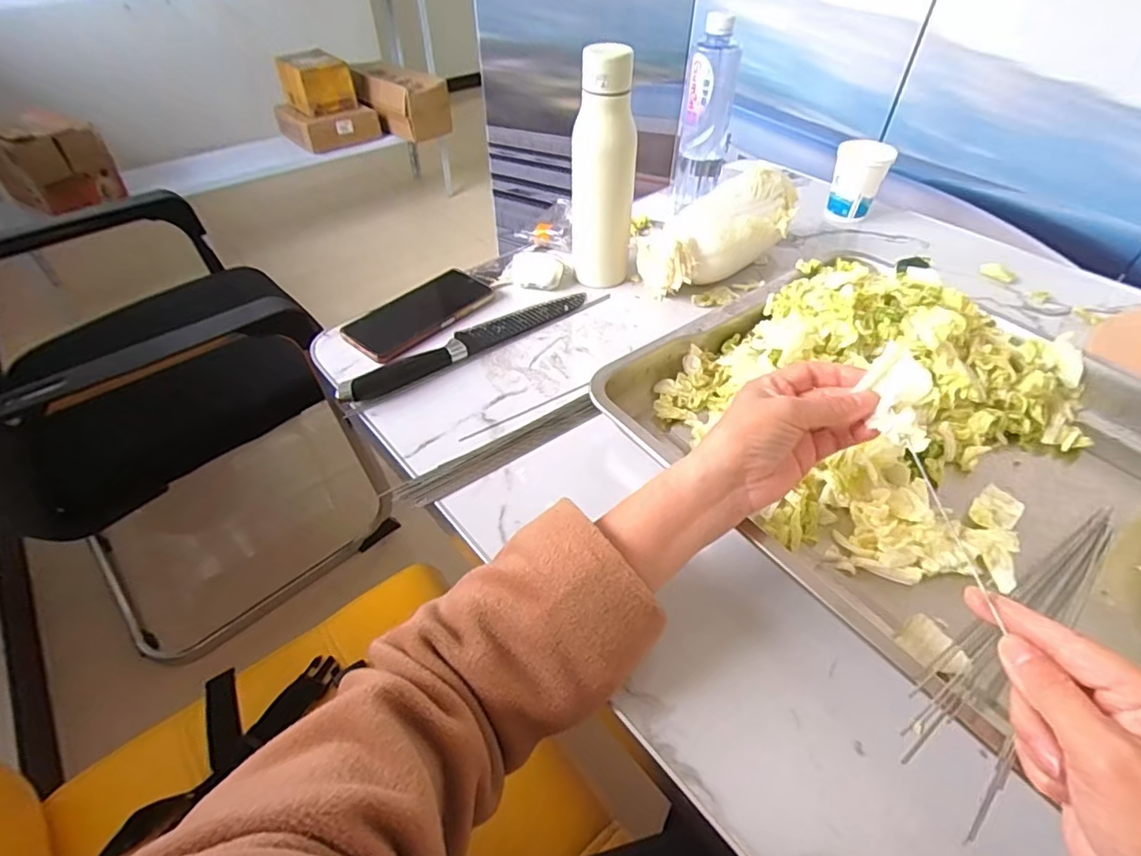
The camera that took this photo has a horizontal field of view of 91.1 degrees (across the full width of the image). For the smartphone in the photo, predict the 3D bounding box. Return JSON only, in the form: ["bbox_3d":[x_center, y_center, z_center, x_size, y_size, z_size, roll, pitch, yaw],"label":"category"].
[{"bbox_3d":[-0.167,-0.133,0.633,0.080,0.013,0.168,28,53,25],"label":"smartphone"}]

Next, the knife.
[{"bbox_3d":[-0.103,-0.096,0.595,0.293,0.017,0.040,-30,53,-25],"label":"knife"}]

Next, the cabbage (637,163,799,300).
[{"bbox_3d":[0.188,-0.232,0.660,0.230,0.092,0.088,-22,50,-20],"label":"cabbage"}]

